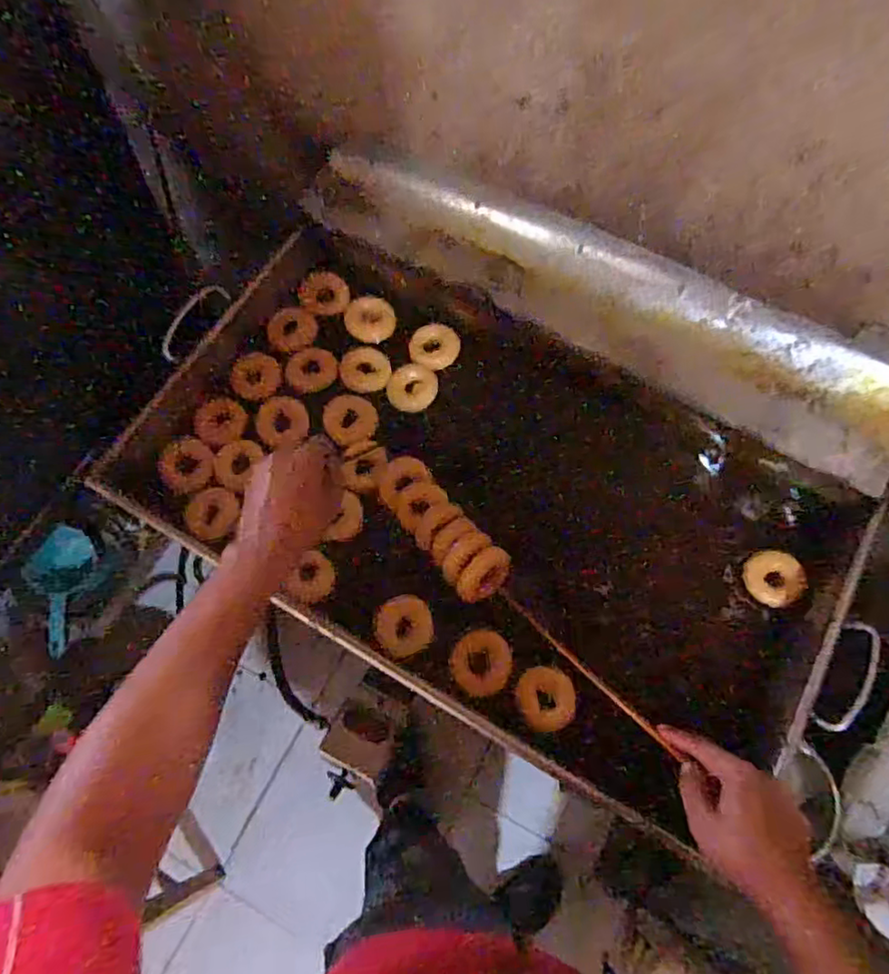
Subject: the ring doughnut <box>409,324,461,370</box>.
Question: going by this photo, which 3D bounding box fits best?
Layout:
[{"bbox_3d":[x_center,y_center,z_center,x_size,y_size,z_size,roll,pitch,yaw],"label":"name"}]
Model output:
[{"bbox_3d":[-0.014,-0.201,0.903,0.069,0.015,0.062,15,70,4],"label":"ring doughnut"}]

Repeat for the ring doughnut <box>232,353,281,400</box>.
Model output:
[{"bbox_3d":[-0.259,-0.153,0.875,0.066,0.019,0.067,1,70,-1],"label":"ring doughnut"}]

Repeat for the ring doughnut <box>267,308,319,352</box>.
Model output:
[{"bbox_3d":[-0.217,-0.225,0.907,0.069,0.025,0.058,-28,73,-11],"label":"ring doughnut"}]

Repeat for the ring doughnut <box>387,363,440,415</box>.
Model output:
[{"bbox_3d":[-0.046,-0.139,0.900,0.066,0.026,0.066,1,70,-1],"label":"ring doughnut"}]

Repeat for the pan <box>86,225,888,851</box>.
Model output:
[{"bbox_3d":[0.055,0.004,0.801,0.853,0.122,0.477,25,71,8],"label":"pan"}]

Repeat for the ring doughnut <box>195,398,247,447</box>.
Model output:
[{"bbox_3d":[-0.295,-0.088,0.836,0.065,0.019,0.062,1,70,-1],"label":"ring doughnut"}]

